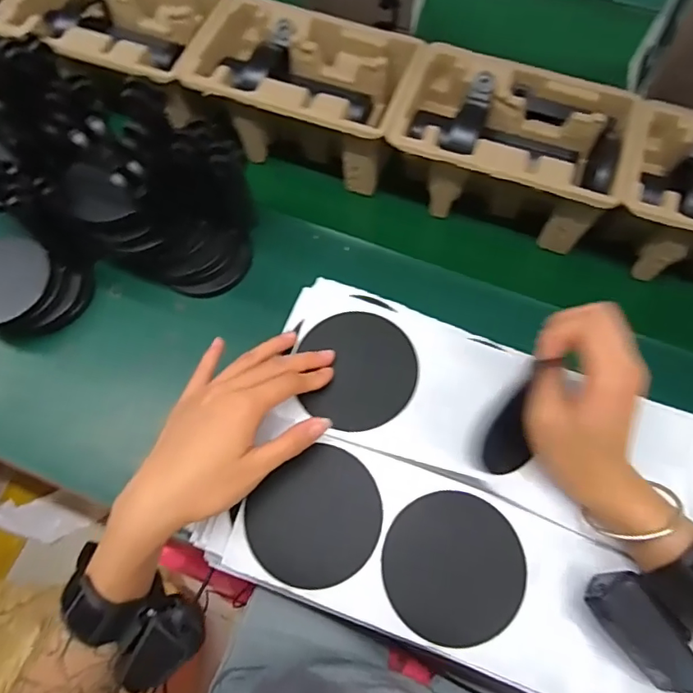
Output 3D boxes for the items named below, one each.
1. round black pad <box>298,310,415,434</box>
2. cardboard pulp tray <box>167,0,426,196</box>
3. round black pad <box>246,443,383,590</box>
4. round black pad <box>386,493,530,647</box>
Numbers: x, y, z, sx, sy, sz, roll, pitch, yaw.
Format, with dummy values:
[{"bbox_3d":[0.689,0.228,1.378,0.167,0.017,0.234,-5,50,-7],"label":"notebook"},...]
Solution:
[{"bbox_3d":[0.010,0.018,0.400,0.083,0.010,0.095,-2,65,-2],"label":"round black pad"},{"bbox_3d":[-0.045,-0.280,0.589,0.226,0.098,0.147,16,66,6],"label":"cardboard pulp tray"},{"bbox_3d":[-0.020,0.120,0.365,0.090,0.007,0.084,1,65,-1],"label":"round black pad"},{"bbox_3d":[0.072,0.147,0.352,0.090,0.006,0.093,1,65,-1],"label":"round black pad"}]

